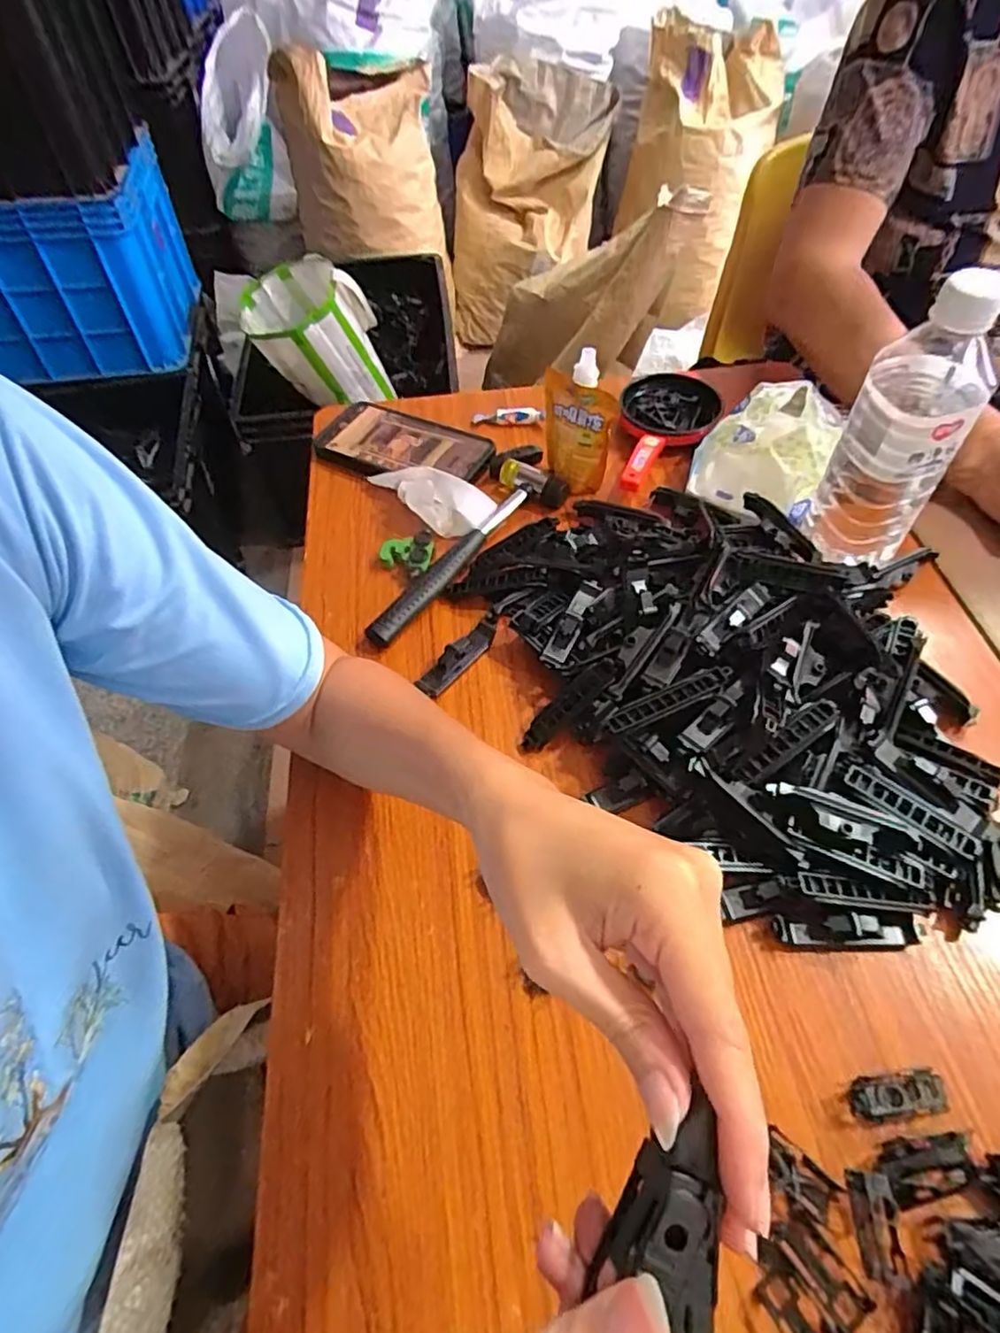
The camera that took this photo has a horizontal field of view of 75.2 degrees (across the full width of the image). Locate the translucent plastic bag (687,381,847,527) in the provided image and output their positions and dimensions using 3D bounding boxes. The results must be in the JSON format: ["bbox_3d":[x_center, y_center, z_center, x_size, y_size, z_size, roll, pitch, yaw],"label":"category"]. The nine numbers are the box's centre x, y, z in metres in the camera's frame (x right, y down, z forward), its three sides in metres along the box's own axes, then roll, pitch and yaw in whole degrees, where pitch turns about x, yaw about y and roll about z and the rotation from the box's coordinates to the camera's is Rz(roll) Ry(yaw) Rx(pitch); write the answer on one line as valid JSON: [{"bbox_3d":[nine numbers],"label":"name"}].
[{"bbox_3d":[0.224,-0.188,0.538,0.104,0.048,0.130,24,60,19],"label":"translucent plastic bag"}]

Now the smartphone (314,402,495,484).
[{"bbox_3d":[-0.092,-0.203,0.603,0.161,0.016,0.087,22,59,18],"label":"smartphone"}]

